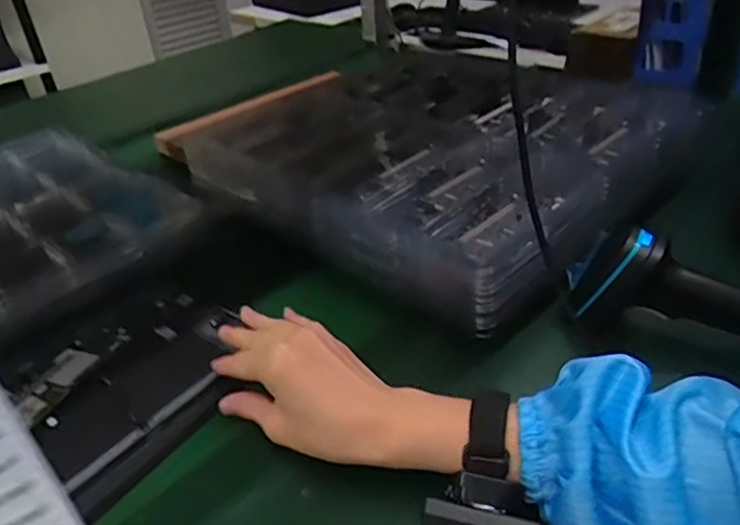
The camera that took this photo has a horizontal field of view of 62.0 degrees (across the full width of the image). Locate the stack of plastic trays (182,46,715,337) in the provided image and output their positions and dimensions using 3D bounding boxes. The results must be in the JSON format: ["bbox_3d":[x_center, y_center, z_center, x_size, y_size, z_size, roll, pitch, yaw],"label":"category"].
[{"bbox_3d":[0.068,-0.131,0.703,0.455,0.082,0.409,25,43,37],"label":"stack of plastic trays"}]

